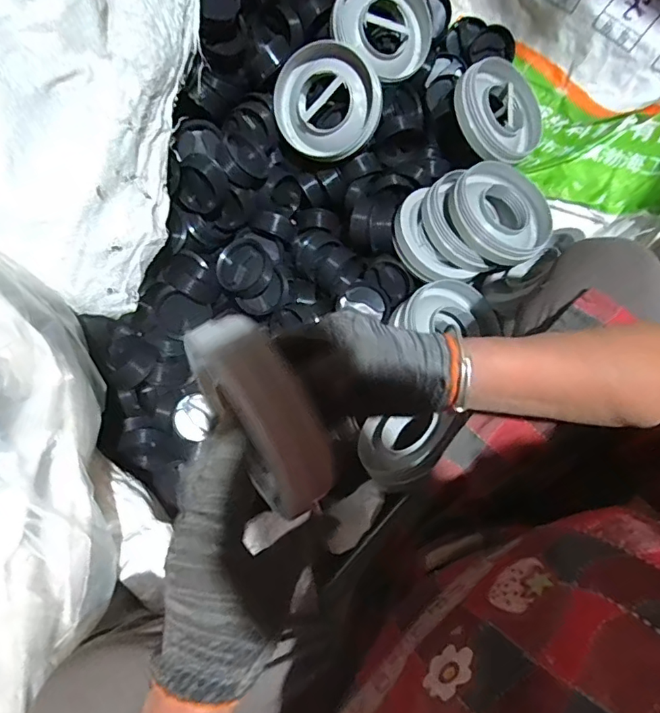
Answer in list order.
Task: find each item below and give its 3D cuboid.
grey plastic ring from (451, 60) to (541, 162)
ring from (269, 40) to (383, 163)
[{"bbox_3d":[0.223,-0.328,0.667,0.132,0.027,0.129,2,85,-30],"label":"grey plastic ring"},{"bbox_3d":[-0.003,-0.321,0.638,0.128,0.038,0.128,3,112,8],"label":"ring"}]

